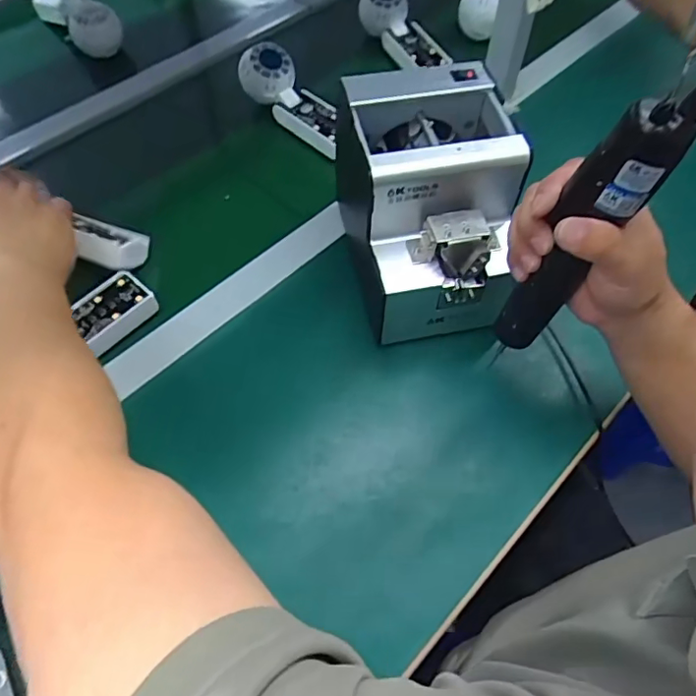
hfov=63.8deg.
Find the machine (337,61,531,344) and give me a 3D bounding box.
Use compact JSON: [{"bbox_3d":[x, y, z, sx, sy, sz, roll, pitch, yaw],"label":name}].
[{"bbox_3d":[0.070,-0.116,0.485,0.132,0.161,0.174,-7,57,-5],"label":"machine"}]

